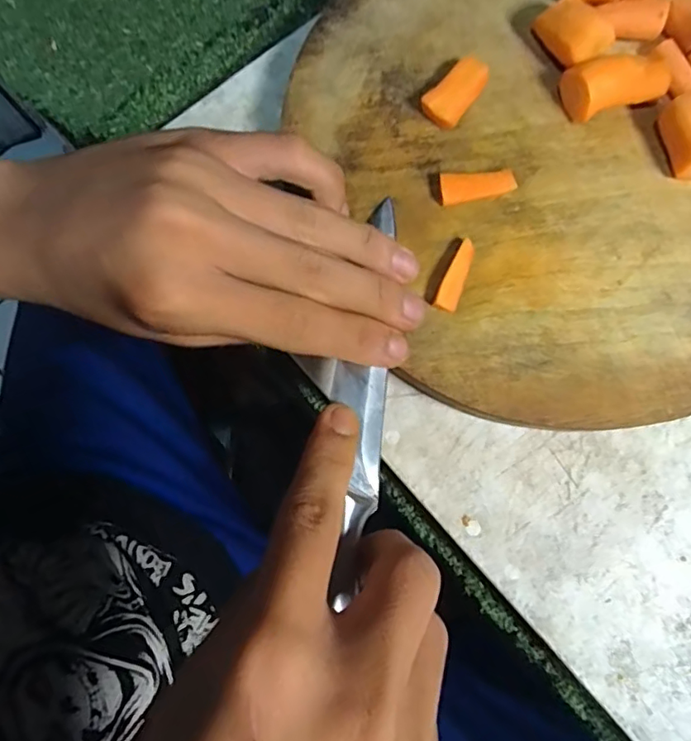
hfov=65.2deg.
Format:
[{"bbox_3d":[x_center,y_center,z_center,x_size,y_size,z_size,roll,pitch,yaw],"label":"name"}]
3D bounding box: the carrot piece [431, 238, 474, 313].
[{"bbox_3d":[0.044,-0.037,0.211,0.008,0.006,0.030,24,80,4],"label":"carrot piece"}]

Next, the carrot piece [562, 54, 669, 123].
[{"bbox_3d":[0.110,-0.117,0.222,0.039,0.019,0.020,-12,79,-3],"label":"carrot piece"}]

